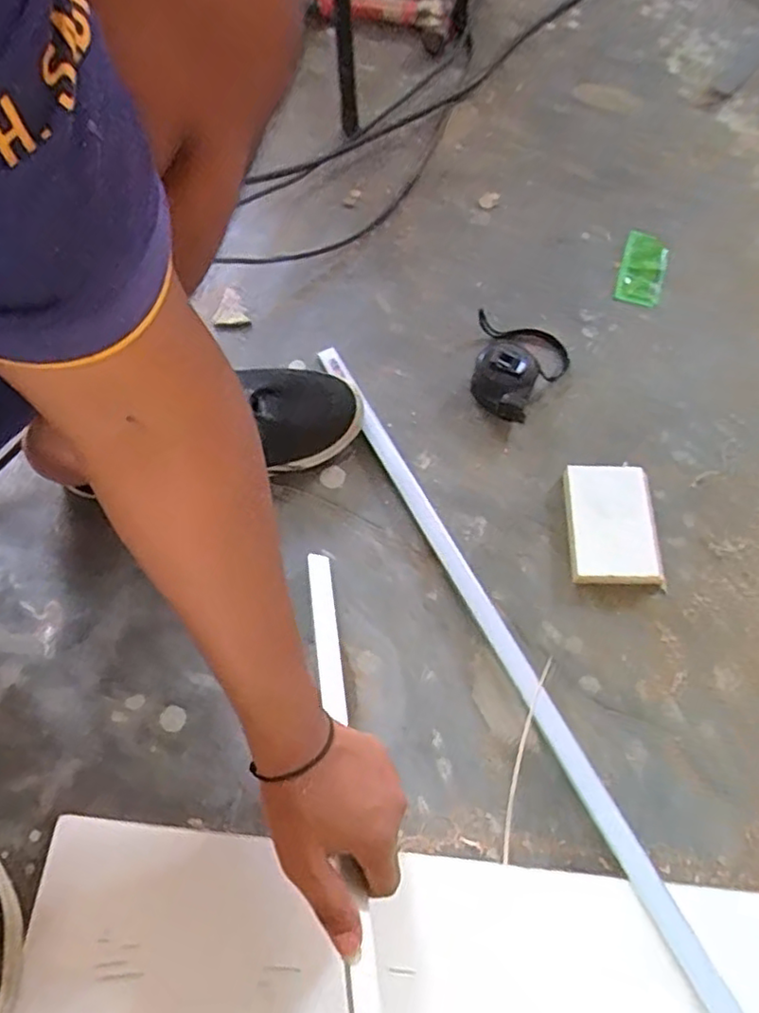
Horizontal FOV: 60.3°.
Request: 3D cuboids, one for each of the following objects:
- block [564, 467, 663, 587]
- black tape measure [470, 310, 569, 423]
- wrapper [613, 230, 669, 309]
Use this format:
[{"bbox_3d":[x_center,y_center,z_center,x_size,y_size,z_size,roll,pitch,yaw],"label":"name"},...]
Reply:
[{"bbox_3d":[0.193,0.014,0.549,0.069,0.026,0.102,-2,66,0],"label":"block"},{"bbox_3d":[0.133,-0.136,0.612,0.090,0.038,0.117,11,67,5],"label":"black tape measure"},{"bbox_3d":[0.266,-0.242,0.662,0.044,0.018,0.086,16,67,7],"label":"wrapper"}]

